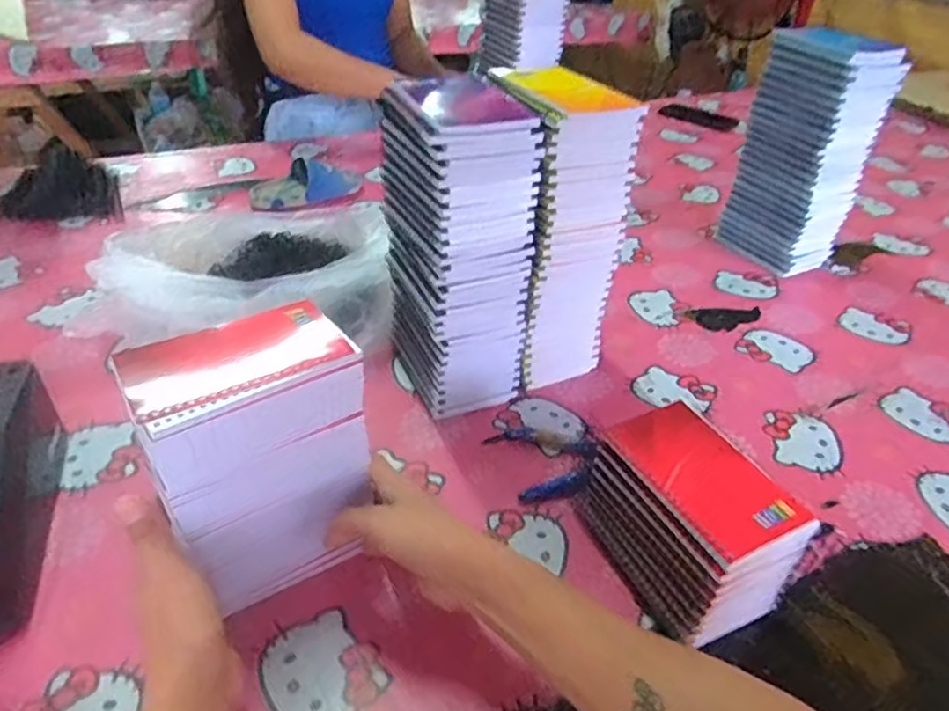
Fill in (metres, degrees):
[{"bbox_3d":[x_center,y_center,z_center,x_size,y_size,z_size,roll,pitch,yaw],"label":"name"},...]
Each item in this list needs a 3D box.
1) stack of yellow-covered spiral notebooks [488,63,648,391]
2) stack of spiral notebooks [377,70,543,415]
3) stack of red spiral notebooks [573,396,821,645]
[{"bbox_3d":[0.071,-0.114,0.644,0.106,0.294,0.117,-11,40,-18],"label":"stack of yellow-covered spiral notebooks"},{"bbox_3d":[-0.018,-0.091,0.605,0.104,0.291,0.120,-14,41,-21],"label":"stack of spiral notebooks"},{"bbox_3d":[0.153,0.122,0.488,0.090,0.111,0.150,-17,42,-24],"label":"stack of red spiral notebooks"}]

